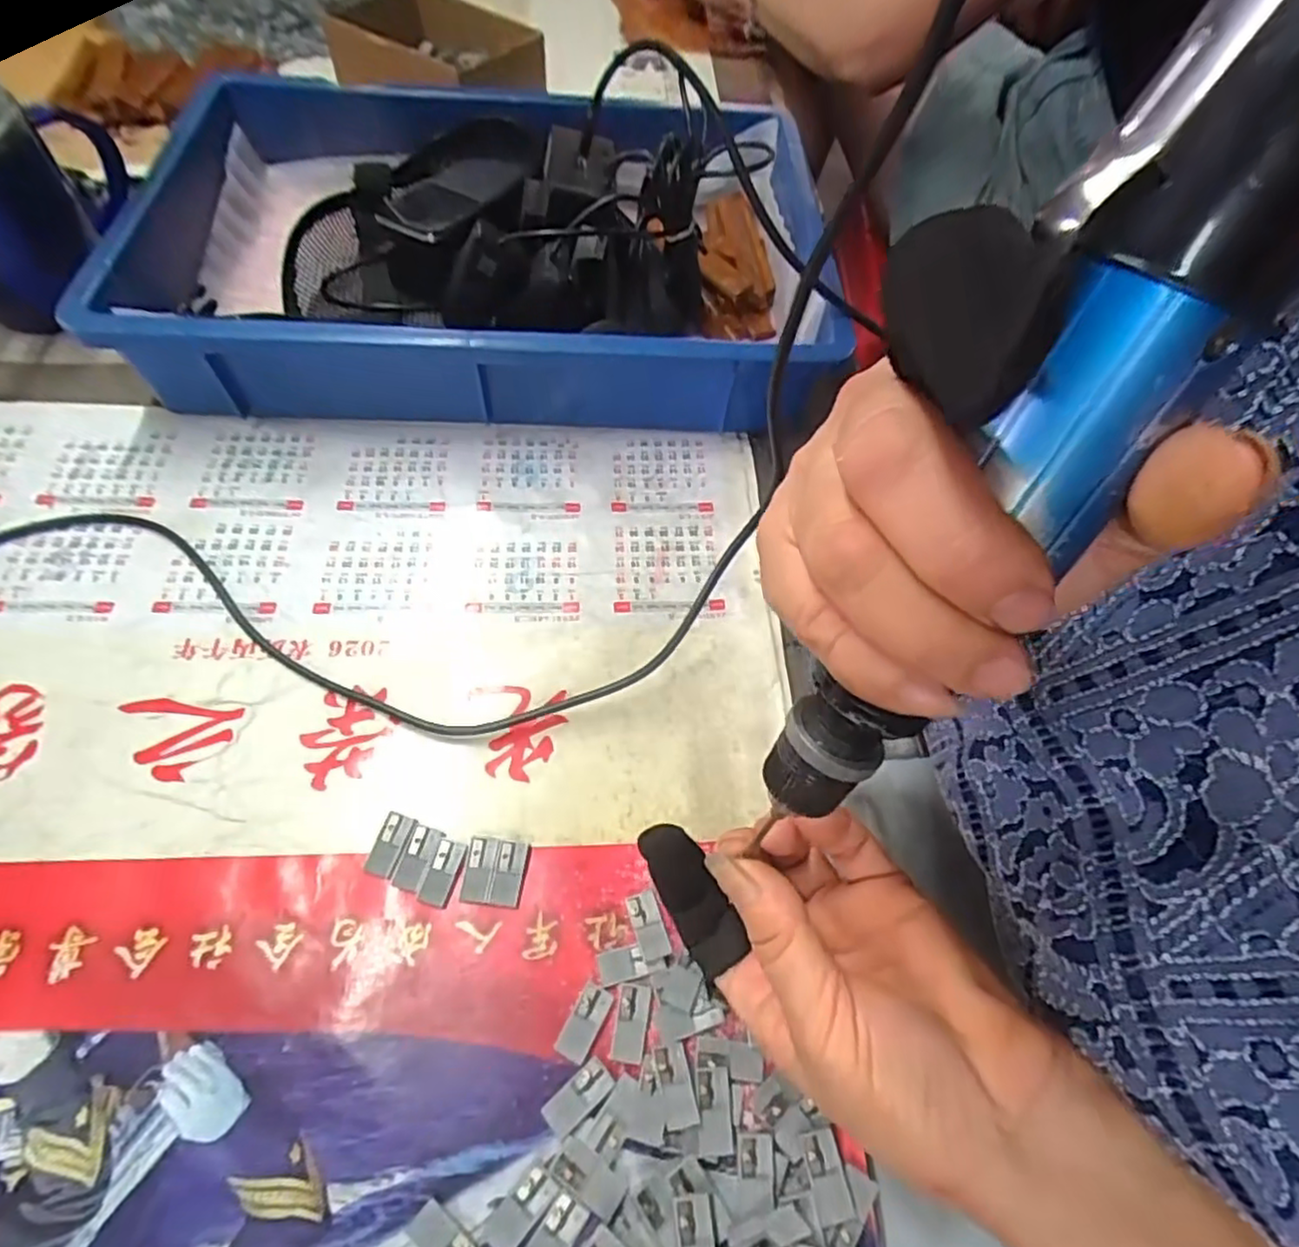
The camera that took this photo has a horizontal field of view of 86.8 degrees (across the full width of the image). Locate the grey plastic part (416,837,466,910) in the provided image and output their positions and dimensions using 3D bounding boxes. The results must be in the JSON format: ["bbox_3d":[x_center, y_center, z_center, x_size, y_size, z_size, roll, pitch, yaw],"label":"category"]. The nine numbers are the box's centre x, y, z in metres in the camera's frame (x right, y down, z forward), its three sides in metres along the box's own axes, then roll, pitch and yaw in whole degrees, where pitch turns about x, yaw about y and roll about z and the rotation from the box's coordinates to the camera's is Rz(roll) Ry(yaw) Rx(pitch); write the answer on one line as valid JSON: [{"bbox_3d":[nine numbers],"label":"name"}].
[{"bbox_3d":[-0.093,0.112,0.309,0.014,0.004,0.028,14,60,4],"label":"grey plastic part"}]

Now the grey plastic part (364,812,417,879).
[{"bbox_3d":[-0.118,0.100,0.312,0.014,0.004,0.028,16,60,5],"label":"grey plastic part"}]

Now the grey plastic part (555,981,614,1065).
[{"bbox_3d":[-0.027,0.163,0.282,0.013,0.004,0.027,26,61,10],"label":"grey plastic part"}]

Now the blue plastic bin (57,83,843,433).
[{"bbox_3d":[-0.100,-0.265,0.466,0.432,0.102,0.295,1,60,-4],"label":"blue plastic bin"}]

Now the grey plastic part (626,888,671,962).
[{"bbox_3d":[-0.001,0.131,0.300,0.012,0.007,0.027,-14,62,-12],"label":"grey plastic part"}]

